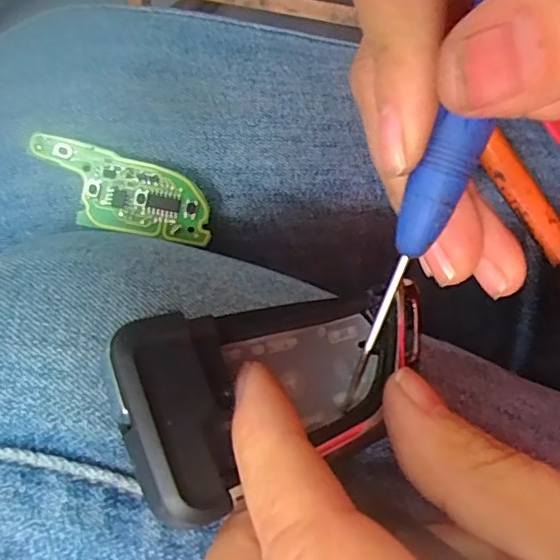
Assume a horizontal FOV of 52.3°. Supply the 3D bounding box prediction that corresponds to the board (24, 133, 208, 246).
[{"bbox_3d":[-0.046,-0.025,0.164,0.052,0.004,0.022,14,87,-7],"label":"board"}]

